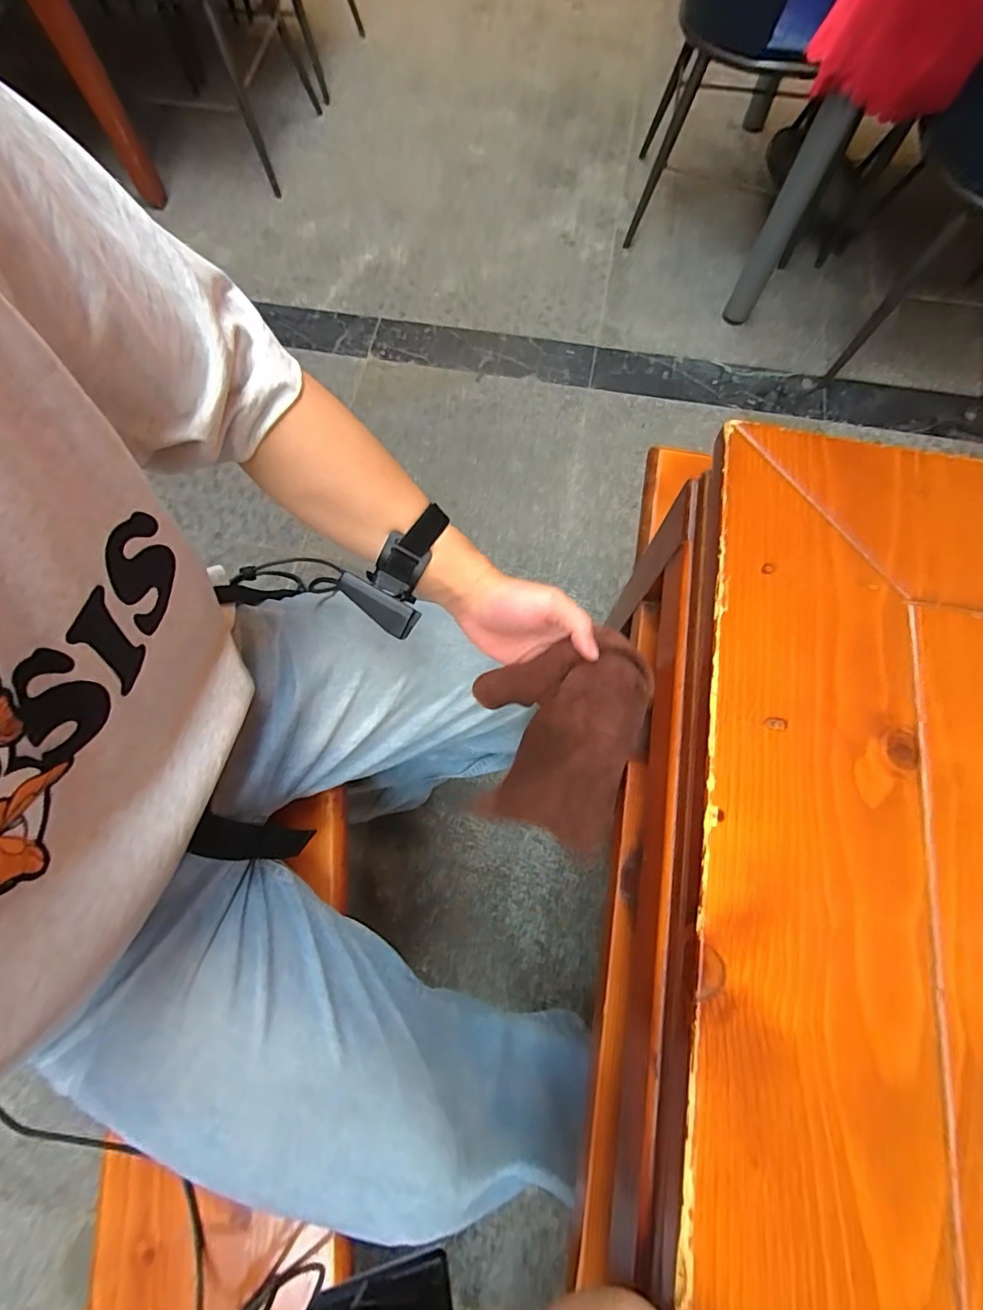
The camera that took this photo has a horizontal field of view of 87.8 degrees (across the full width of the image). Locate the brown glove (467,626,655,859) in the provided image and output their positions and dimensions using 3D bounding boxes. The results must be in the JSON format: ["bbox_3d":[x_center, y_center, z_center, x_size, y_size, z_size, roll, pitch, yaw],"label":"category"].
[{"bbox_3d":[0.053,0.085,0.472,0.143,0.248,0.026,21,37,26],"label":"brown glove"}]

